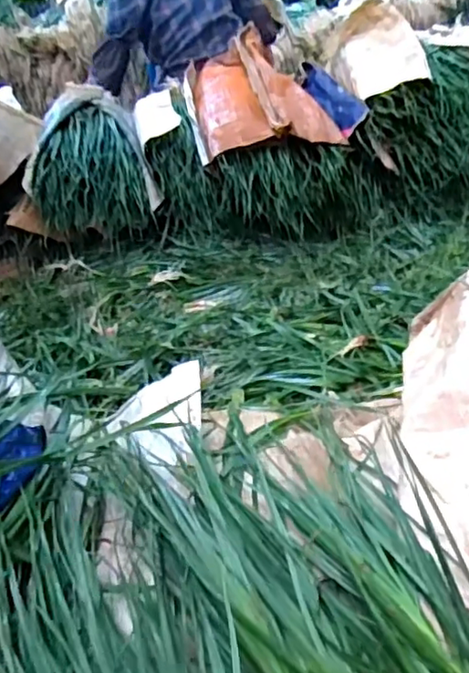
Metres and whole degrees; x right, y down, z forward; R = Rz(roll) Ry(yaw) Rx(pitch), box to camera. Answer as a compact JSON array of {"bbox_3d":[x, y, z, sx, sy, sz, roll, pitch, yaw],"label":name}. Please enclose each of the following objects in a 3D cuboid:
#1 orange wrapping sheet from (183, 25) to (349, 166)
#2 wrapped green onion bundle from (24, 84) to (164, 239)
[{"bbox_3d":[0.063,-0.693,1.723,0.382,0.189,0.583,-5,36,-4],"label":"orange wrapping sheet"},{"bbox_3d":[-0.423,-0.510,1.738,0.335,0.249,0.475,-11,37,-12],"label":"wrapped green onion bundle"}]

